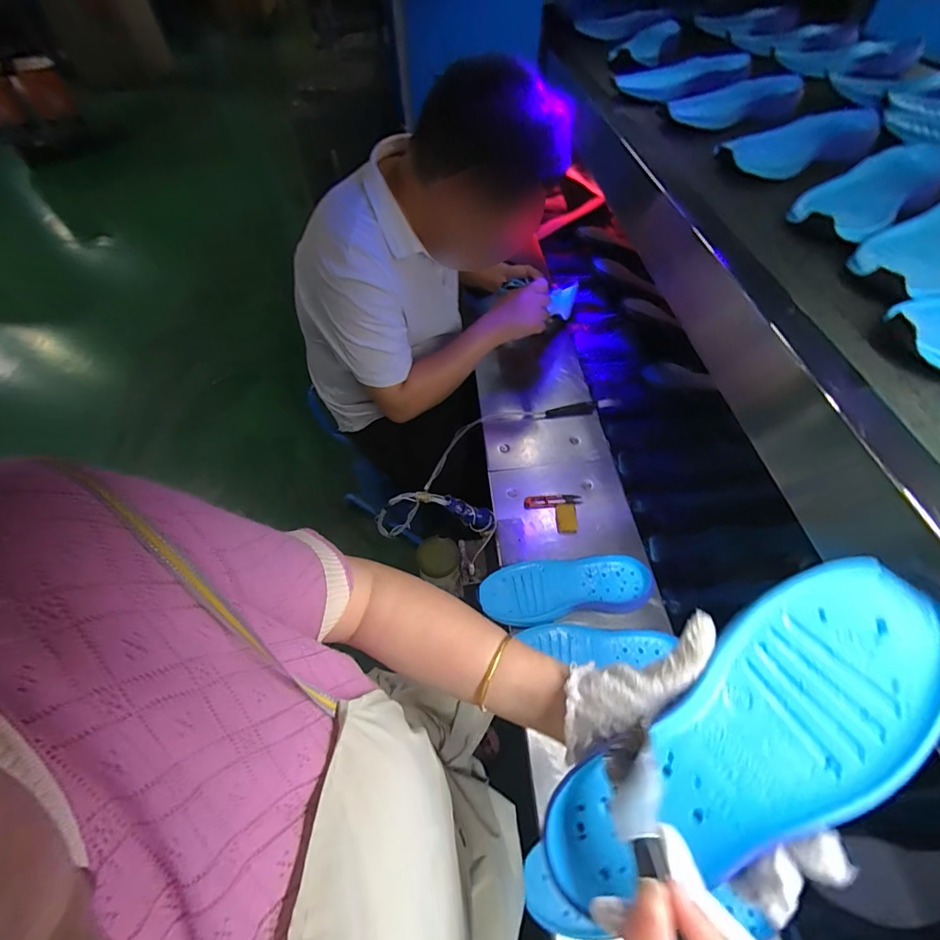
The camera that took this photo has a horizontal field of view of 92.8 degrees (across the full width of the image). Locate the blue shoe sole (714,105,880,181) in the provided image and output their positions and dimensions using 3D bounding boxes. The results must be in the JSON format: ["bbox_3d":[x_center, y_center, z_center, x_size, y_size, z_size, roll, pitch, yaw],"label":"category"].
[{"bbox_3d":[0.459,-0.447,0.610,0.254,0.028,0.085,-23,59,-18],"label":"blue shoe sole"}]

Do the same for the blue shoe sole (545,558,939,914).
[{"bbox_3d":[0.153,0.154,0.252,0.249,0.028,0.091,-41,60,4],"label":"blue shoe sole"}]

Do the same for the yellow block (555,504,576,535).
[{"bbox_3d":[0.165,0.086,0.770,0.032,0.012,0.054,3,55,-1],"label":"yellow block"}]

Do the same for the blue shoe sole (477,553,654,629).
[{"bbox_3d":[0.143,0.180,0.679,0.250,0.026,0.091,-4,55,-6],"label":"blue shoe sole"}]

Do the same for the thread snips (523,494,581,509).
[{"bbox_3d":[0.146,0.056,0.792,0.100,0.012,0.023,-1,55,-4],"label":"thread snips"}]

